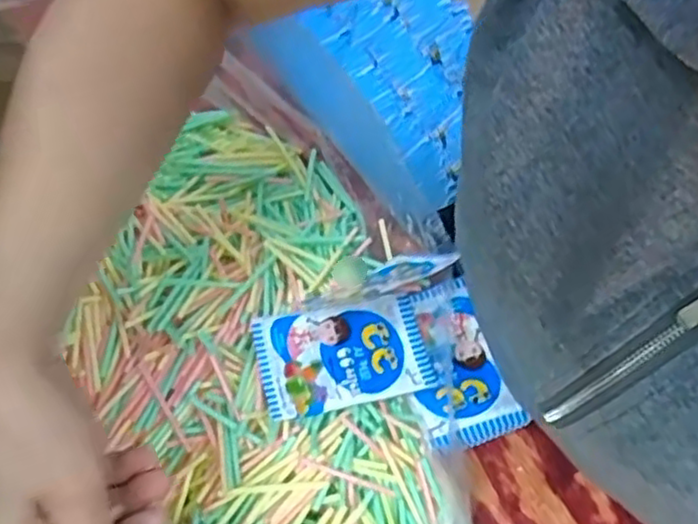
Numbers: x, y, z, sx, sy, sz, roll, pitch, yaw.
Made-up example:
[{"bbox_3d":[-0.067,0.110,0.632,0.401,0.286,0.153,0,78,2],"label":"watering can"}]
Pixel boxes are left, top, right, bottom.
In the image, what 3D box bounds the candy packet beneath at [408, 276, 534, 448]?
[{"bbox_3d":[0.065,0.067,0.444,0.064,0.017,0.105,-20,66,-8],"label":"candy packet beneath"}]

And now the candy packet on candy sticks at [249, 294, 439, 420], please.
[{"bbox_3d":[-0.003,0.056,0.430,0.105,0.012,0.067,-15,65,-6],"label":"candy packet on candy sticks"}]

